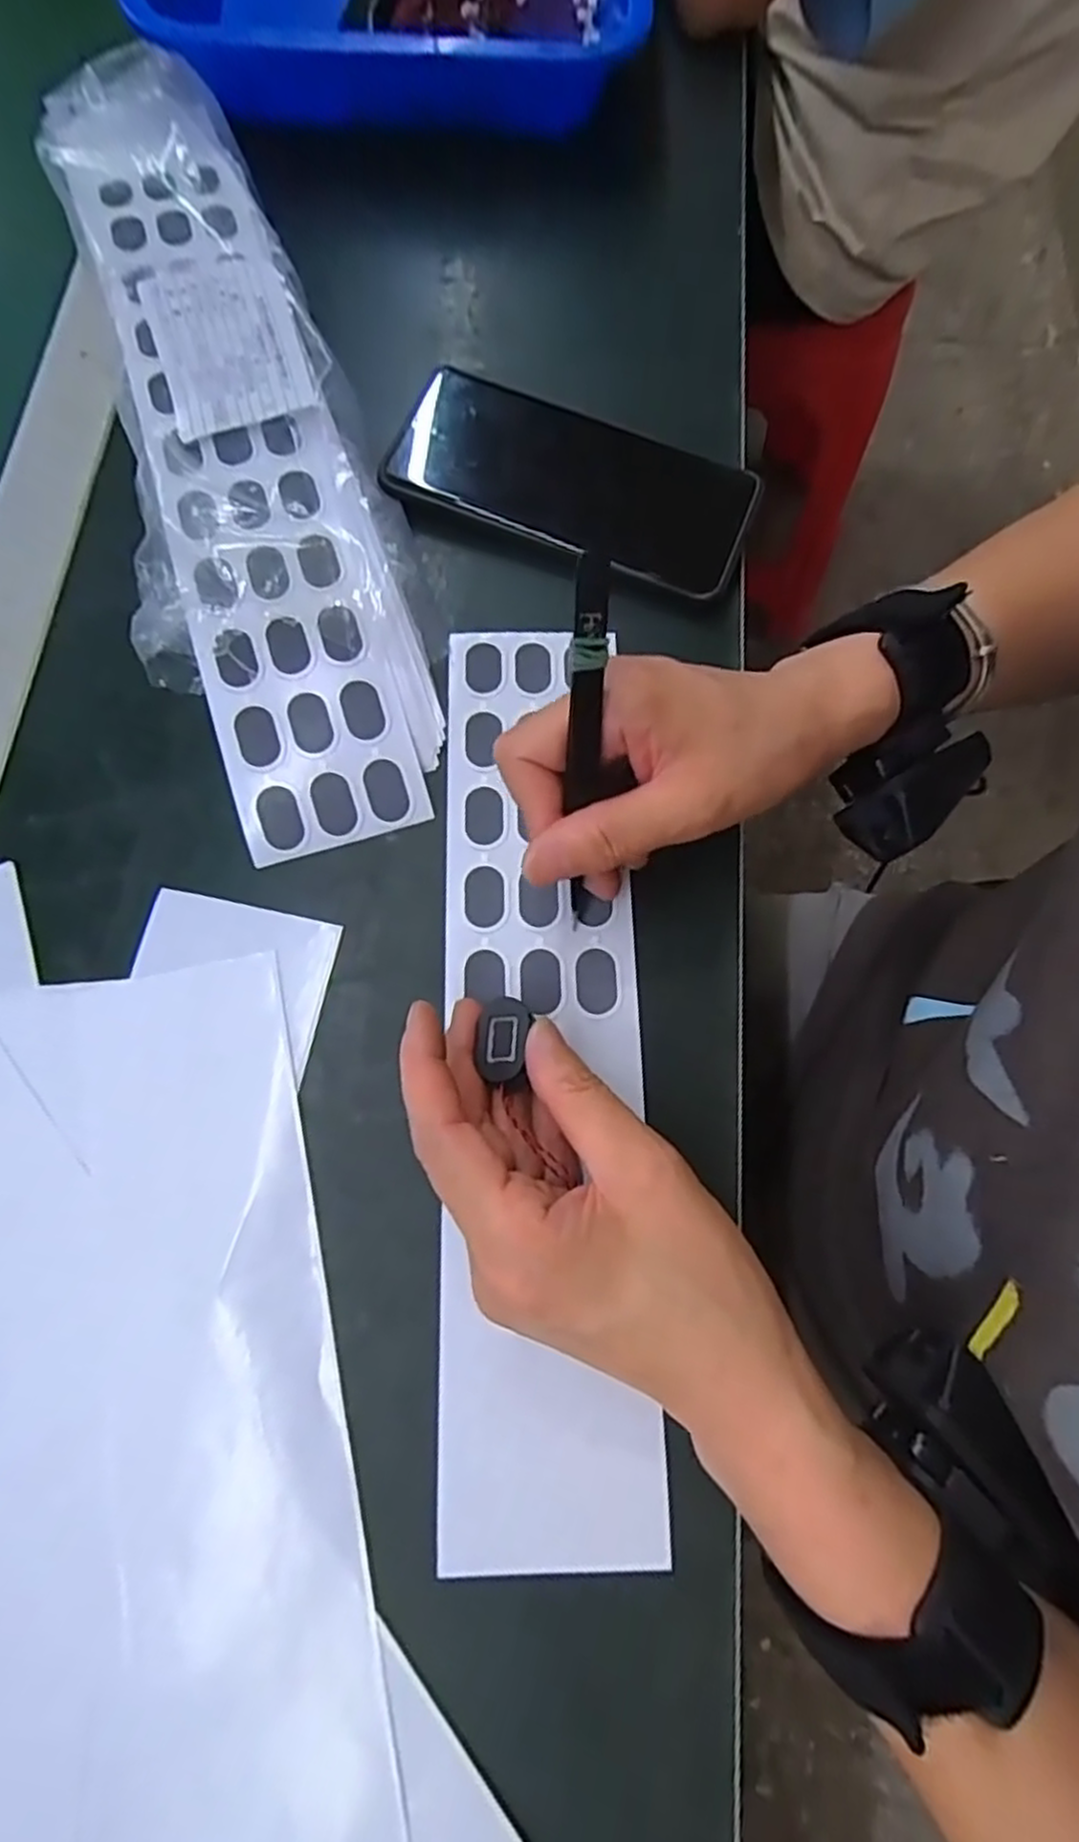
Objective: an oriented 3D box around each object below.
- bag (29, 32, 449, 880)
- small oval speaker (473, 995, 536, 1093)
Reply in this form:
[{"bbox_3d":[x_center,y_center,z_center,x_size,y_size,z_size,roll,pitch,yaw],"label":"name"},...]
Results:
[{"bbox_3d":[-0.140,-0.233,0.338,0.108,0.037,0.425,-16,75,-6],"label":"bag"},{"bbox_3d":[-0.011,0.042,0.258,0.019,0.010,0.030,-1,67,21],"label":"small oval speaker"}]

